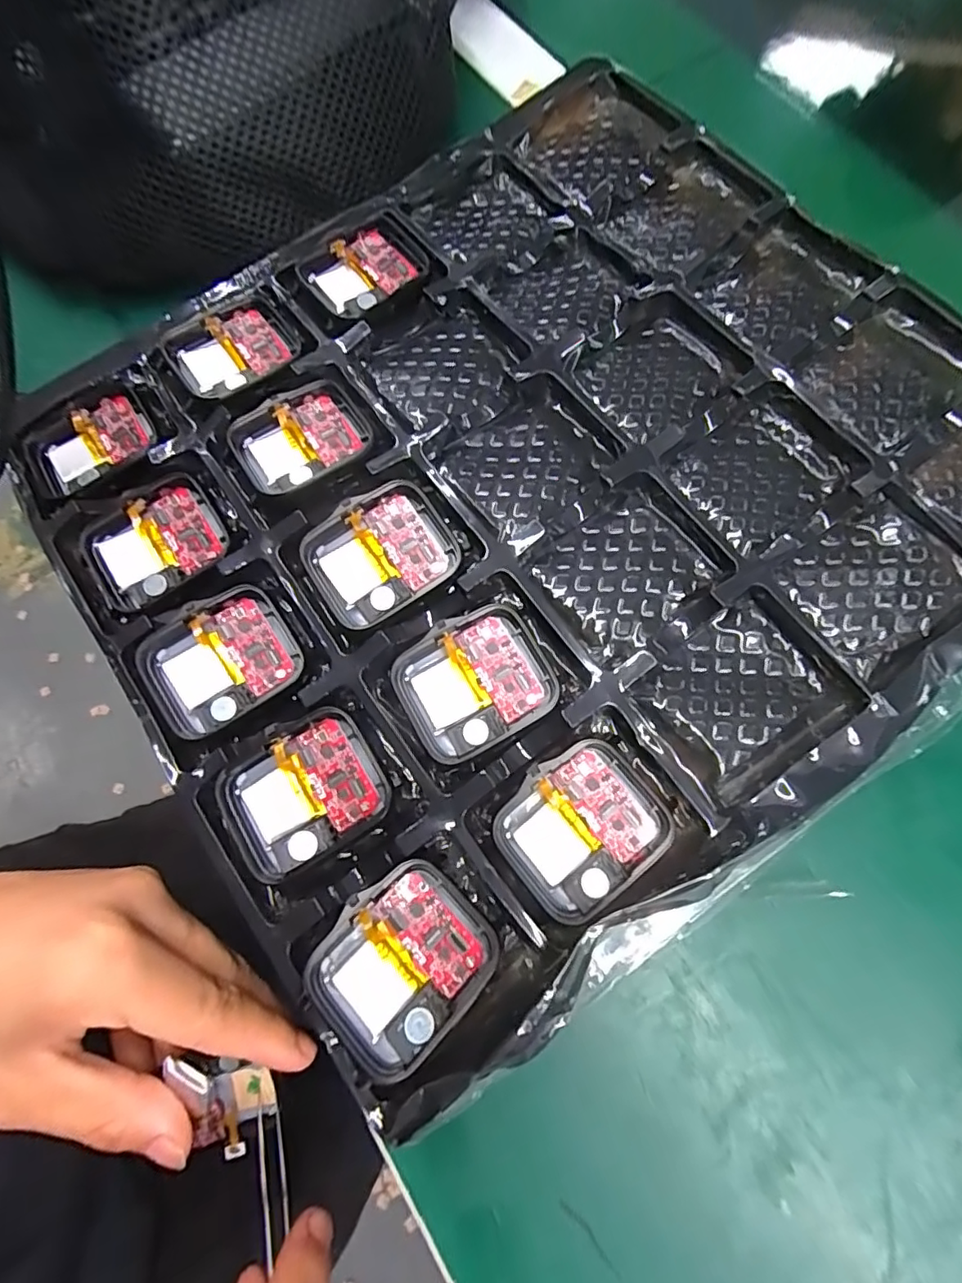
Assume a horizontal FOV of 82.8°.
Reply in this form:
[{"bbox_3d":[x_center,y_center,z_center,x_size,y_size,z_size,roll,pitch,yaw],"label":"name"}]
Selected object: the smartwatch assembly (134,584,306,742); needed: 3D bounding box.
[{"bbox_3d":[-0.078,0.006,0.164,0.043,0.008,0.036,-31,78,-9],"label":"smartwatch assembly"}]

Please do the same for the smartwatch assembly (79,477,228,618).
[{"bbox_3d":[-0.104,-0.031,0.175,0.041,0.008,0.033,-31,76,-8],"label":"smartwatch assembly"}]

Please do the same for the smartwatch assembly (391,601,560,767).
[{"bbox_3d":[-0.002,0.012,0.157,0.043,0.005,0.036,-27,78,-8],"label":"smartwatch assembly"}]

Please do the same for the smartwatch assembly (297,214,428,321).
[{"bbox_3d":[-0.041,-0.136,0.200,0.043,0.007,0.033,-35,76,-8],"label":"smartwatch assembly"}]

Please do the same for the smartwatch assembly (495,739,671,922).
[{"bbox_3d":[0.027,0.051,0.151,0.041,0.010,0.037,-41,80,-11],"label":"smartwatch assembly"}]

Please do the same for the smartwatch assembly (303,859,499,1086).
[{"bbox_3d":[-0.021,0.082,0.139,0.037,0.008,0.042,43,79,9],"label":"smartwatch assembly"}]

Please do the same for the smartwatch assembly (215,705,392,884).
[{"bbox_3d":[-0.050,0.042,0.152,0.043,0.007,0.036,-32,78,-9],"label":"smartwatch assembly"}]

